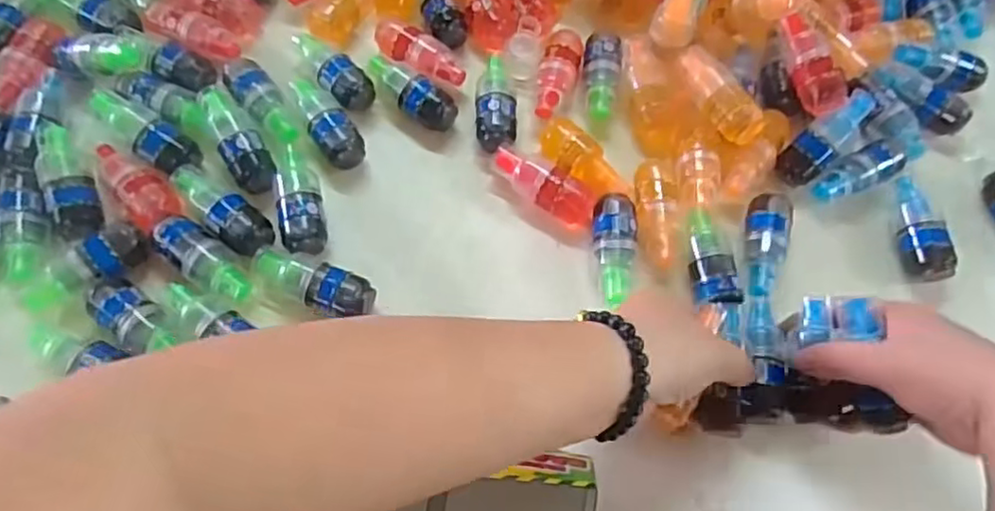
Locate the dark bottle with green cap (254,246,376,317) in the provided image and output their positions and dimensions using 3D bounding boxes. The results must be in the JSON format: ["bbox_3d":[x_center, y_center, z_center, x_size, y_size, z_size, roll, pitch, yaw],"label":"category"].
[{"bbox_3d":[-0.120,0.019,0.418,0.081,0.024,0.031,18,70,5],"label":"dark bottle with green cap"}]

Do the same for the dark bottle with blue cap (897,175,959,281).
[{"bbox_3d":[0.300,-0.019,0.463,0.024,0.026,0.076,-4,69,-3],"label":"dark bottle with blue cap"}]

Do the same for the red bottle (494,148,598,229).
[{"bbox_3d":[0.033,-0.049,0.462,0.077,0.031,0.030,36,69,12],"label":"red bottle"}]

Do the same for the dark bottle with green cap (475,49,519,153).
[{"bbox_3d":[-0.001,-0.115,0.488,0.030,0.025,0.087,0,69,-2],"label":"dark bottle with green cap"}]

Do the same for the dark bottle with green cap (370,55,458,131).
[{"bbox_3d":[-0.064,-0.120,0.486,0.077,0.029,0.028,41,73,13],"label":"dark bottle with green cap"}]

